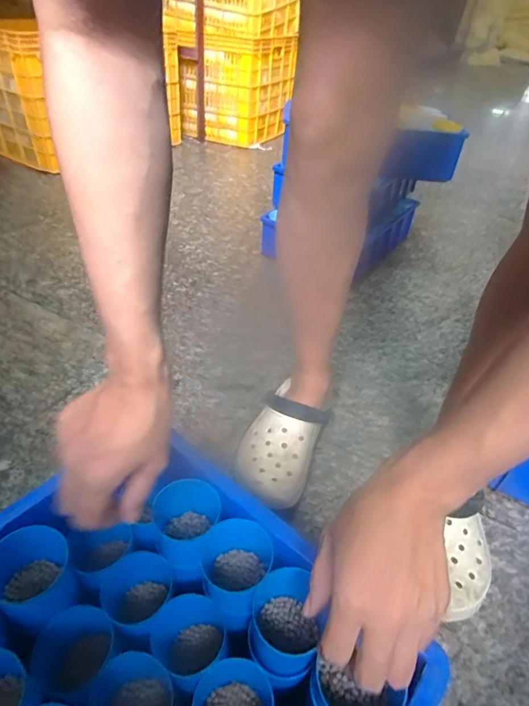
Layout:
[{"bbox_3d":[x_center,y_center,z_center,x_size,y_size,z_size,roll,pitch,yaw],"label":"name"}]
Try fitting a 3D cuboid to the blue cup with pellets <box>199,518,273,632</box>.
[{"bbox_3d":[-0.027,0.201,0.396,0.063,0.076,0.065,3,40,-3],"label":"blue cup with pellets"}]

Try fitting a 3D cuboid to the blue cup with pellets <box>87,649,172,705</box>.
[{"bbox_3d":[-0.109,0.287,0.352,0.056,0.056,0.057,3,40,-3],"label":"blue cup with pellets"}]

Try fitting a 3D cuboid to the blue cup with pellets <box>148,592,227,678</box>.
[{"bbox_3d":[-0.069,0.258,0.387,0.061,0.056,0.058,3,40,-3],"label":"blue cup with pellets"}]

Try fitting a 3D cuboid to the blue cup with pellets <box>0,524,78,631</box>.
[{"bbox_3d":[-0.201,0.194,0.372,0.062,0.061,0.059,3,40,-3],"label":"blue cup with pellets"}]

